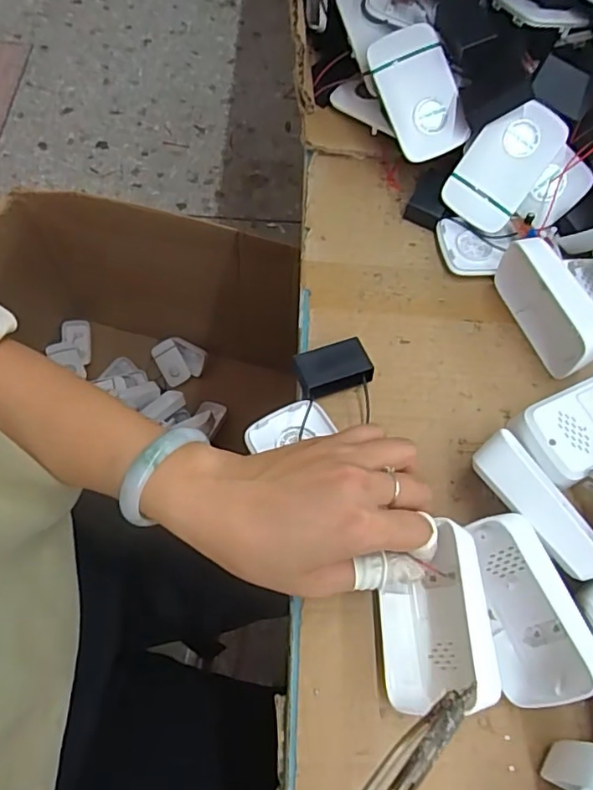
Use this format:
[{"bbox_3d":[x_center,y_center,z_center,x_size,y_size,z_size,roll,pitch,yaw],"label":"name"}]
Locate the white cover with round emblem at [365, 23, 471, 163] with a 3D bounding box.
[{"bbox_3d":[0.097,-0.236,0.433,0.059,0.010,0.097,-26,95,-2],"label":"white cover with round emblem"}]

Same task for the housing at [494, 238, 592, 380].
[{"bbox_3d":[0.180,-0.063,0.395,0.022,0.052,0.094,-21,68,-12],"label":"housing"}]

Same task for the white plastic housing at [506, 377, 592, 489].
[{"bbox_3d":[0.189,0.023,0.371,0.086,0.033,0.055,-23,69,-13],"label":"white plastic housing"}]

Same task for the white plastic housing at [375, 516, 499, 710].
[{"bbox_3d":[0.075,0.121,0.304,0.052,0.037,0.090,-2,66,-4],"label":"white plastic housing"}]

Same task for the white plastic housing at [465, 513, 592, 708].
[{"bbox_3d":[0.126,0.117,0.311,0.032,0.056,0.095,-4,62,-34],"label":"white plastic housing"}]

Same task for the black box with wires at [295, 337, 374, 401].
[{"bbox_3d":[0.024,-0.017,0.381,0.048,0.023,0.031,-18,68,-11],"label":"black box with wires"}]

